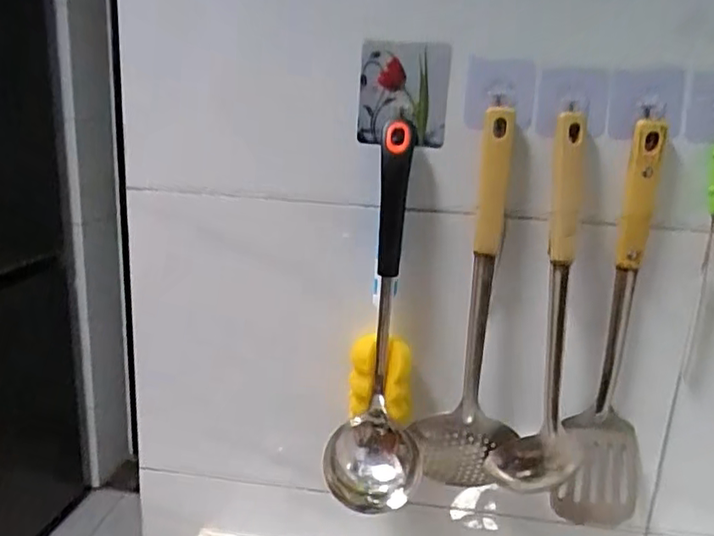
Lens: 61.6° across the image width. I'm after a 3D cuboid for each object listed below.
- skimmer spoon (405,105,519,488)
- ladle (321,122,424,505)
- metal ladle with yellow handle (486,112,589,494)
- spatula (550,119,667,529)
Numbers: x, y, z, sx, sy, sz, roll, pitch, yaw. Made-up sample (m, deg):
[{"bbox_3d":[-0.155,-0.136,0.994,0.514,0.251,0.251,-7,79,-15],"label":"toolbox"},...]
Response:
[{"bbox_3d":[0.111,0.039,0.536,0.082,0.344,0.066,10,16,23],"label":"skimmer spoon"},{"bbox_3d":[0.022,0.045,0.512,0.082,0.313,0.081,4,15,4],"label":"ladle"},{"bbox_3d":[0.169,0.041,0.508,0.070,0.325,0.060,10,16,23],"label":"metal ladle with yellow handle"},{"bbox_3d":[0.226,0.067,0.513,0.089,0.374,0.054,3,16,-2],"label":"spatula"}]

